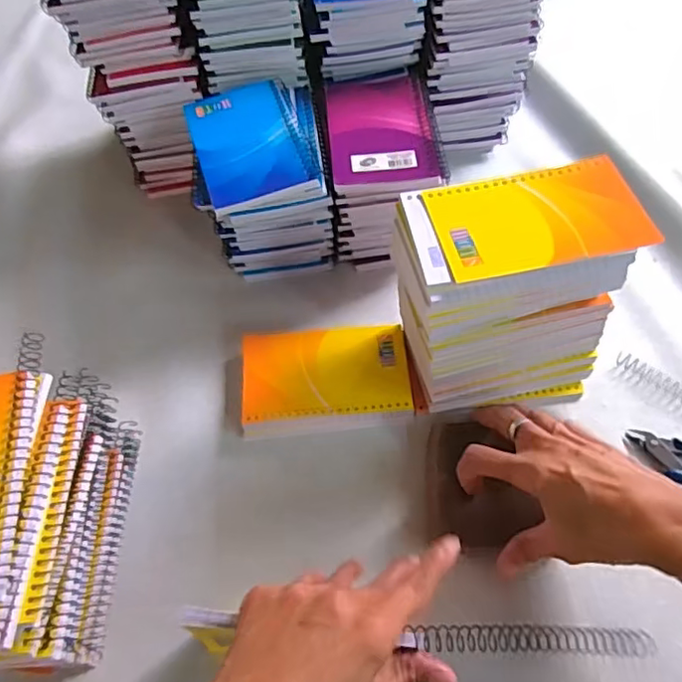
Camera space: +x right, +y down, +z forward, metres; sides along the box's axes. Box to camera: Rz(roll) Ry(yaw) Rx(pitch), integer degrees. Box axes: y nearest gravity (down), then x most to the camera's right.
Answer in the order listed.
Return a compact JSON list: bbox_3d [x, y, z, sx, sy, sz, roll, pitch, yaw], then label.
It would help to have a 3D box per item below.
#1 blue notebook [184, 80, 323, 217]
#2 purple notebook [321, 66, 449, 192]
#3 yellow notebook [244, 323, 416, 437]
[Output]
[{"bbox_3d":[-0.071,-0.157,0.476,0.086,0.014,0.125,-16,56,-6],"label":"blue notebook"},{"bbox_3d":[0.035,-0.172,0.491,0.089,0.013,0.132,-4,56,3],"label":"purple notebook"},{"bbox_3d":[-0.012,0.029,0.474,0.128,0.016,0.086,-5,56,2],"label":"yellow notebook"}]

